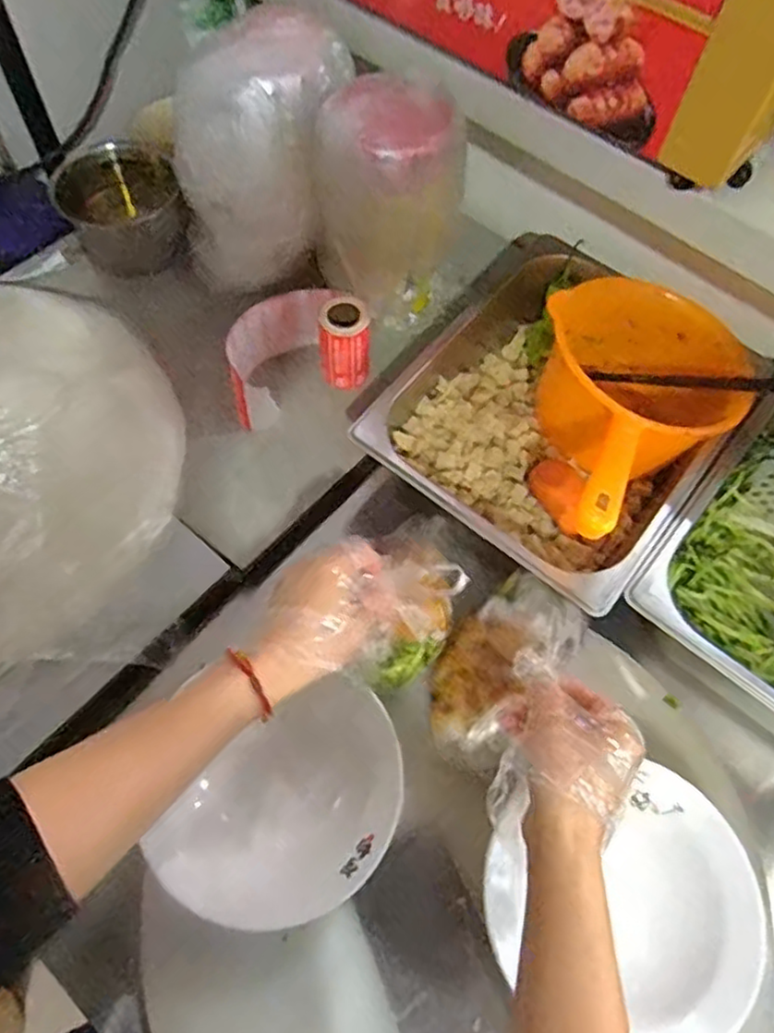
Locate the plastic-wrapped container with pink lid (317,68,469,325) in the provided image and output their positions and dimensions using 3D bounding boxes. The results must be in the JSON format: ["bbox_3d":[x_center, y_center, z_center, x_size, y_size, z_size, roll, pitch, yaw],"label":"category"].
[{"bbox_3d":[0.001,-0.298,0.636,0.128,0.152,0.113,-38,71,-20],"label":"plastic-wrapped container with pink lid"}]

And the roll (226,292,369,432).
[{"bbox_3d":[-0.089,-0.159,0.664,0.145,0.066,0.091,-26,67,-15],"label":"roll"}]

